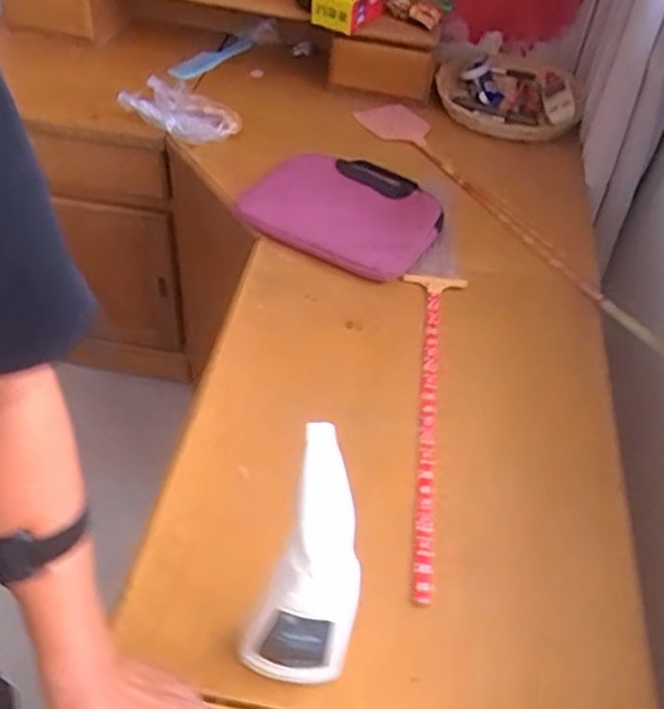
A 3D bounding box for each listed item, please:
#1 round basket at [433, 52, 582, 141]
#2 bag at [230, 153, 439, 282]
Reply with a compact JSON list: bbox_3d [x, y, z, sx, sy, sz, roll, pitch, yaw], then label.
[{"bbox_3d":[0.345,-0.513,1.385,0.254,0.059,0.266,3,47,-3],"label":"round basket"},{"bbox_3d":[0.018,-0.221,1.076,0.288,0.039,0.220,26,50,17],"label":"bag"}]

